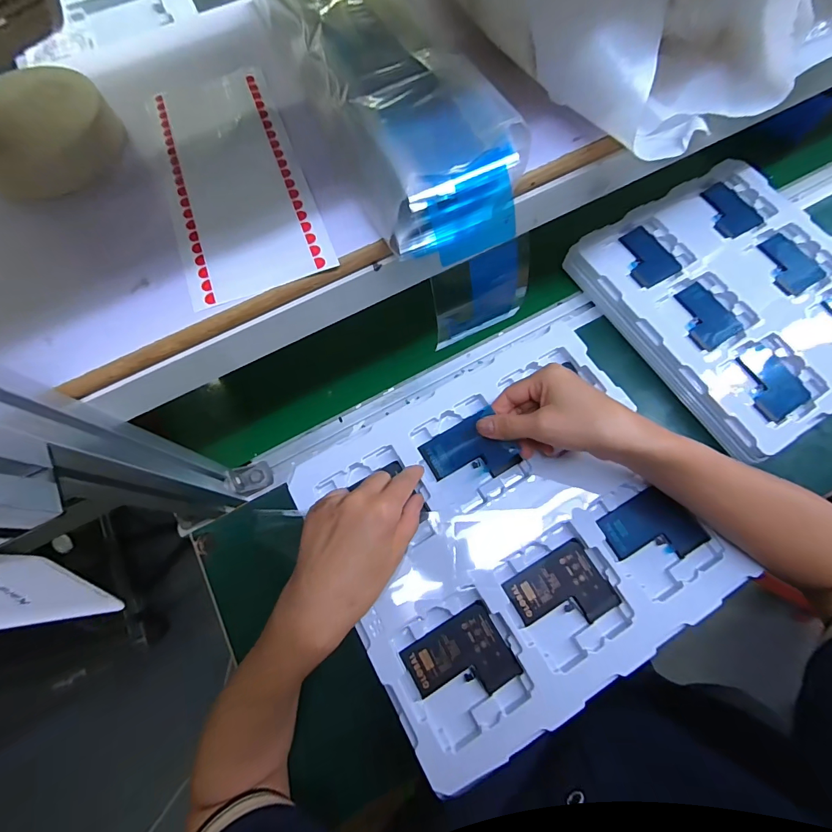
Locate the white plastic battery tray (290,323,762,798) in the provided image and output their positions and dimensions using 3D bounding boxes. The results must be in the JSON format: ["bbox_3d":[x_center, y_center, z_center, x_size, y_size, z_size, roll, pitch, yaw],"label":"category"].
[{"bbox_3d":[0.085,0.092,0.351,0.308,0.013,0.273,-29,73,-8],"label":"white plastic battery tray"}]

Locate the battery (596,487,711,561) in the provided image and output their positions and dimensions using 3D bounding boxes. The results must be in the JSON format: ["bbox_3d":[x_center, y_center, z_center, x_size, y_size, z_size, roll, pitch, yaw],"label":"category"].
[{"bbox_3d":[0.210,0.102,0.354,0.082,0.010,0.059,-27,72,-8],"label":"battery"}]

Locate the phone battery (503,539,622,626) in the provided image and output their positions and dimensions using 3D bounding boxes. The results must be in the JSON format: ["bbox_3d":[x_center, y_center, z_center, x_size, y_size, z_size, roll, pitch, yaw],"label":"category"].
[{"bbox_3d":[0.122,0.149,0.334,0.078,0.004,0.059,-29,73,-8],"label":"phone battery"}]

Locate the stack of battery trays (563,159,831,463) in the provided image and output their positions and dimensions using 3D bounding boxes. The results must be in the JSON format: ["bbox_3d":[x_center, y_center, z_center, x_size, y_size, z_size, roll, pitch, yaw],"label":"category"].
[{"bbox_3d":[0.395,-0.148,0.487,0.278,0.038,0.321,-30,73,-9],"label":"stack of battery trays"}]

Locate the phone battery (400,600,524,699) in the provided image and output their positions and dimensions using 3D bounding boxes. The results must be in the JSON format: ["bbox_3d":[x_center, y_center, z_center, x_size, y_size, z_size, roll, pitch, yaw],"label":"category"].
[{"bbox_3d":[0.036,0.197,0.318,0.077,0.004,0.060,-29,73,-8],"label":"phone battery"}]

